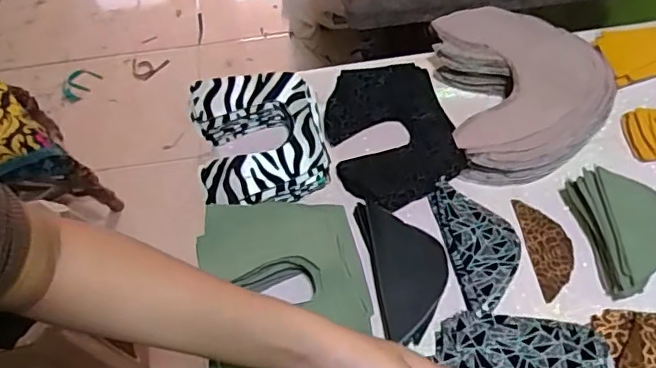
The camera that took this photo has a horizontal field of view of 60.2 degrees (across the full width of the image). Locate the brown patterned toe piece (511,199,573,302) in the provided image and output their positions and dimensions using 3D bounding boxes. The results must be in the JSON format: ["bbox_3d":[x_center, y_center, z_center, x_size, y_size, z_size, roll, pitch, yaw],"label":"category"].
[{"bbox_3d":[0.225,0.064,0.576,0.046,0.005,0.105,-9,62,-2],"label":"brown patterned toe piece"}]

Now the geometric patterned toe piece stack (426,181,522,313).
[{"bbox_3d":[0.155,0.060,0.570,0.073,0.021,0.135,-11,62,-3],"label":"geometric patterned toe piece stack"}]

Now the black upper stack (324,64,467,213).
[{"bbox_3d":[0.070,-0.055,0.630,0.132,0.040,0.165,-15,62,-5],"label":"black upper stack"}]

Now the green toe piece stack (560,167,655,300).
[{"bbox_3d":[0.288,0.043,0.549,0.059,0.059,0.124,-6,62,0],"label":"green toe piece stack"}]

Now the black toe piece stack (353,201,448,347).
[{"bbox_3d":[0.077,0.079,0.552,0.070,0.016,0.144,-11,62,-3],"label":"black toe piece stack"}]

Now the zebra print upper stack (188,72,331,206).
[{"bbox_3d":[-0.073,-0.047,0.624,0.133,0.055,0.153,-14,62,-5],"label":"zebra print upper stack"}]

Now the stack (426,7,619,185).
[{"bbox_3d":[0.222,-0.101,0.625,0.183,0.072,0.183,-6,62,0],"label":"stack"}]

